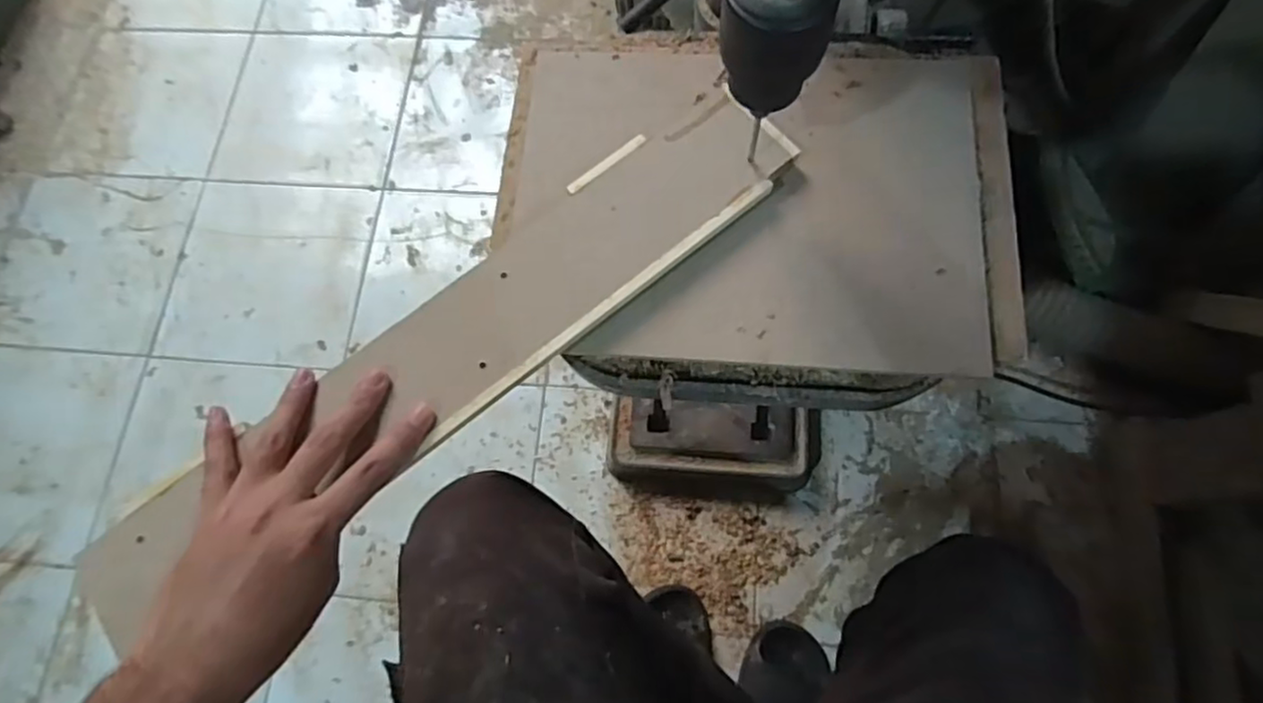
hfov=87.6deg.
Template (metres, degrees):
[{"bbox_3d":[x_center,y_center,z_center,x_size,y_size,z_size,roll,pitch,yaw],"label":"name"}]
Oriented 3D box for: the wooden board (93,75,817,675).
[{"bbox_3d":[-0.096,-0.005,0.370,0.440,0.009,0.080,-36,74,-8],"label":"wooden board"}]

